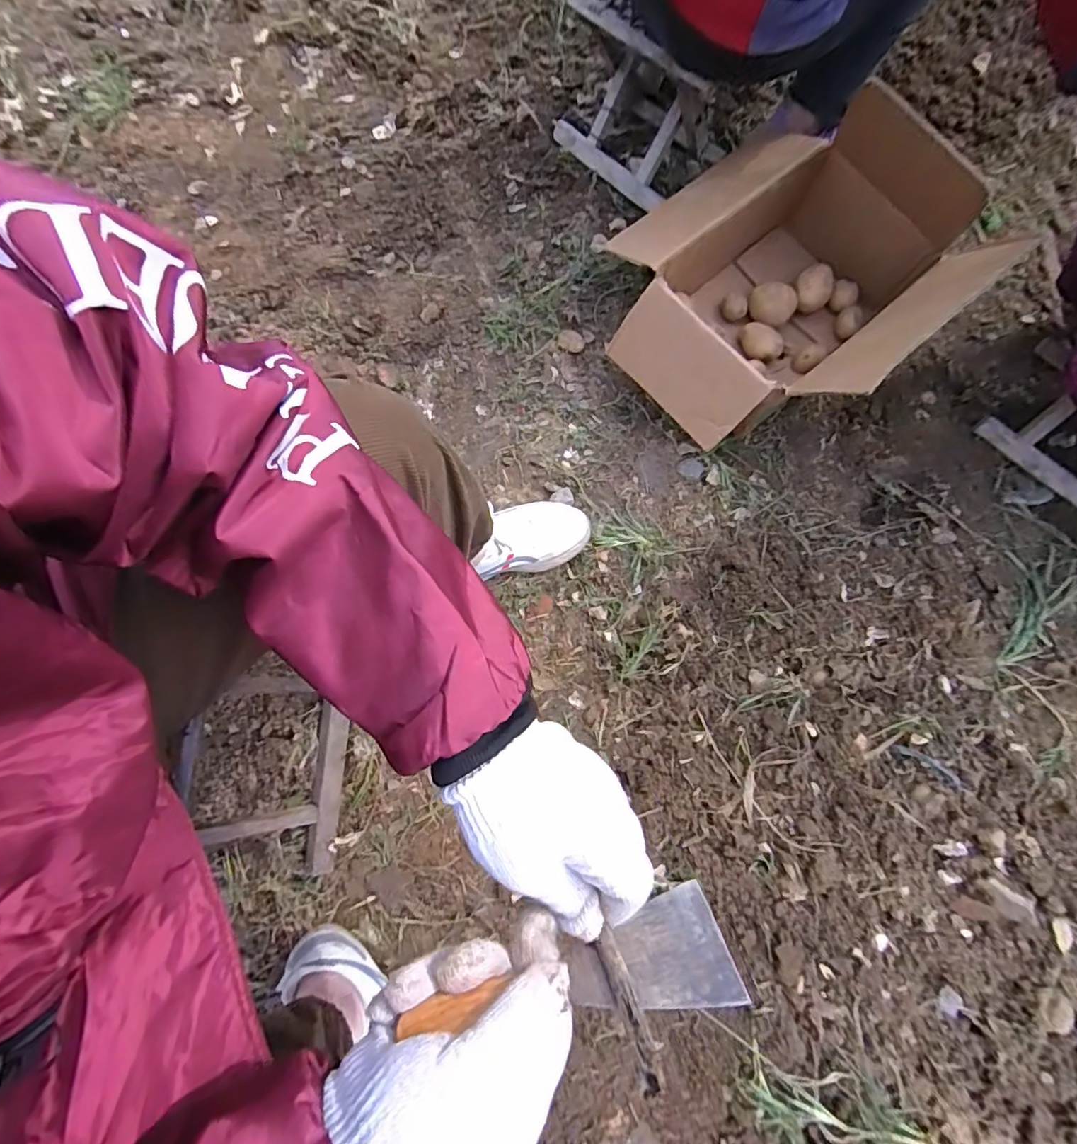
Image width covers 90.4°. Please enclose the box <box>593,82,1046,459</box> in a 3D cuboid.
[{"bbox_3d":[0.323,-0.403,0.767,0.418,0.248,0.401,-41,80,-9],"label":"box"}]

